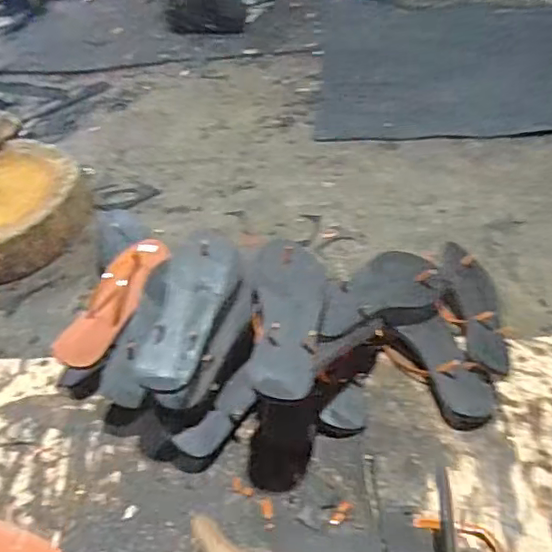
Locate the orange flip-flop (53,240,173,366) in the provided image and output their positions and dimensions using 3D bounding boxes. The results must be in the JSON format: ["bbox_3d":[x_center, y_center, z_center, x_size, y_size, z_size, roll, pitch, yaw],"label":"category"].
[{"bbox_3d":[-0.221,0.023,0.832,0.099,0.048,0.242,11,47,17],"label":"orange flip-flop"}]

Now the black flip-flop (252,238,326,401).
[{"bbox_3d":[0.014,0.039,0.690,0.084,0.035,0.236,-1,44,5],"label":"black flip-flop"}]

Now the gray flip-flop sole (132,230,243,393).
[{"bbox_3d":[-0.104,0.036,0.725,0.091,0.034,0.234,3,45,9],"label":"gray flip-flop sole"}]

